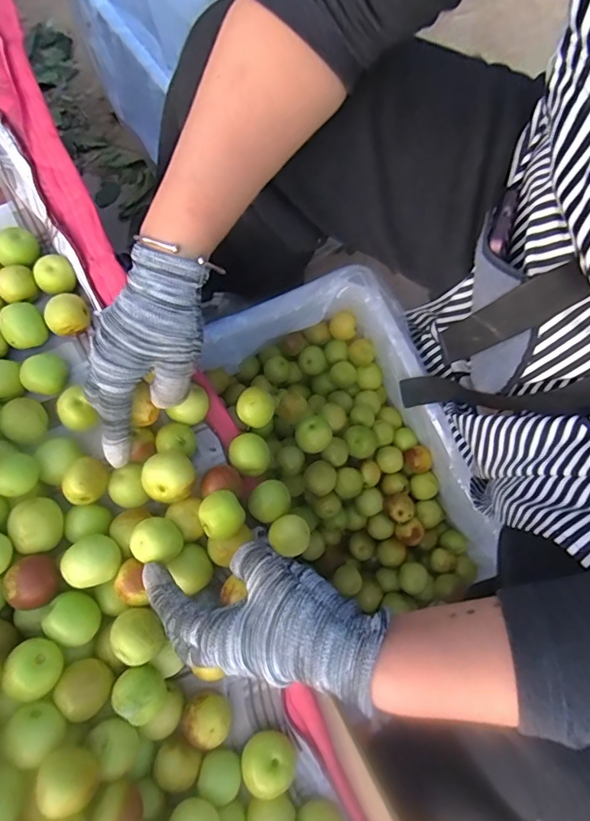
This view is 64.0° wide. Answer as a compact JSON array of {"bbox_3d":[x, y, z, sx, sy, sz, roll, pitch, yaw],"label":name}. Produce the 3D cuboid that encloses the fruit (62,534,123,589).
[{"bbox_3d":[-0.136,0.102,0.322,0.032,0.028,0.032,0,79,-1],"label":"fruit"}]

